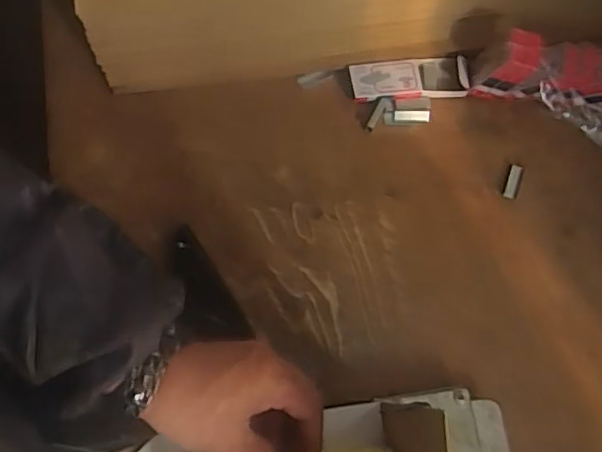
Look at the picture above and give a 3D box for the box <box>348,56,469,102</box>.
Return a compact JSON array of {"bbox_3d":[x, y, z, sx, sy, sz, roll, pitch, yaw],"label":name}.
[{"bbox_3d":[0.109,-0.149,0.612,0.118,0.014,0.042,-3,72,-7],"label":"box"}]

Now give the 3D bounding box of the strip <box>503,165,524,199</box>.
[{"bbox_3d":[0.210,-0.044,0.597,0.013,0.004,0.035,20,71,1],"label":"strip"}]

